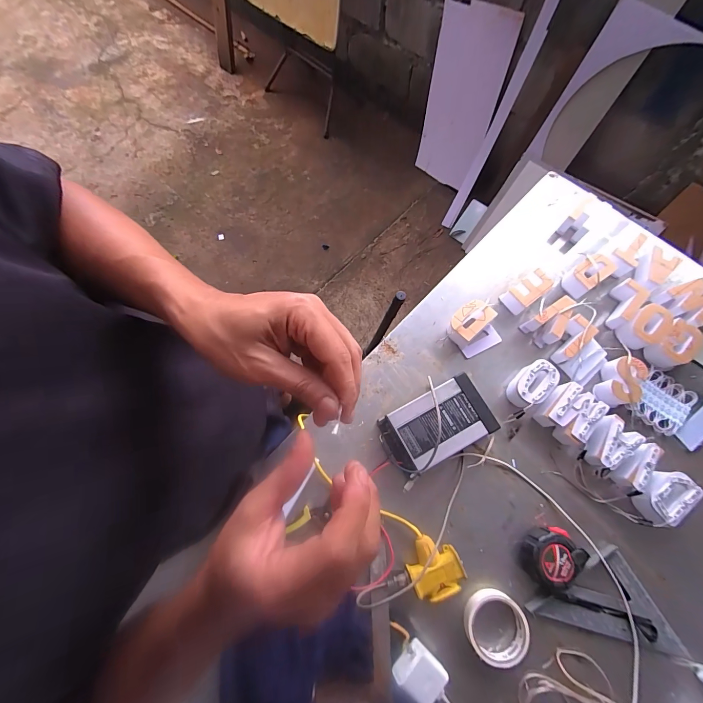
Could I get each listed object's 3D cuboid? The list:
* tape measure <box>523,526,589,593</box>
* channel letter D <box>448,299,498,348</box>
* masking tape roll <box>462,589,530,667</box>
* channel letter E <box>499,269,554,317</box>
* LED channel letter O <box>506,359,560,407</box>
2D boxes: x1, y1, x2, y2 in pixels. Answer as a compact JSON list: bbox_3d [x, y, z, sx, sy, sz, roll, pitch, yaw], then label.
[{"bbox_3d":[0.324,0.330,0.533,0.080,0.041,0.080,-1,73,2],"label":"tape measure"},{"bbox_3d":[0.231,-0.059,0.646,0.094,0.045,0.061,-40,76,-9],"label":"channel letter D"},{"bbox_3d":[0.222,0.419,0.506,0.089,0.037,0.096,-1,73,2],"label":"masking tape roll"},{"bbox_3d":[0.352,-0.119,0.670,0.087,0.043,0.060,-35,75,-8],"label":"channel letter E"},{"bbox_3d":[0.328,0.061,0.609,0.098,0.046,0.057,-41,76,-10],"label":"LED channel letter O"}]

